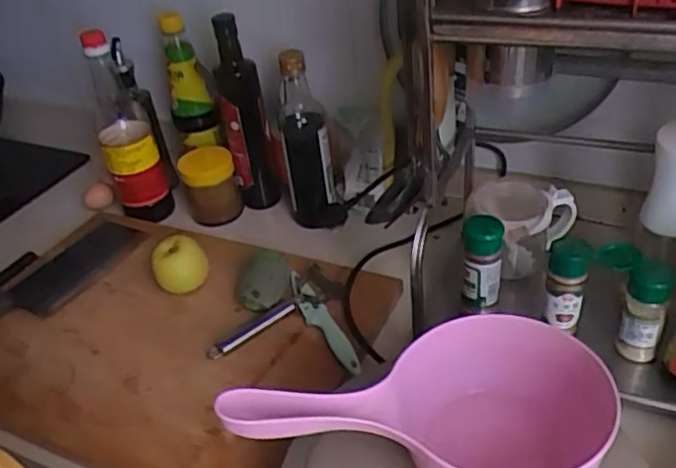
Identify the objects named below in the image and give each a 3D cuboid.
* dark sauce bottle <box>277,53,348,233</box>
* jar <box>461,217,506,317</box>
[{"bbox_3d":[-0.041,-0.125,0.897,0.077,0.252,0.079,-10,36,-3],"label":"dark sauce bottle"},{"bbox_3d":[0.152,0.032,0.683,0.039,0.105,0.038,4,38,15],"label":"jar"}]

